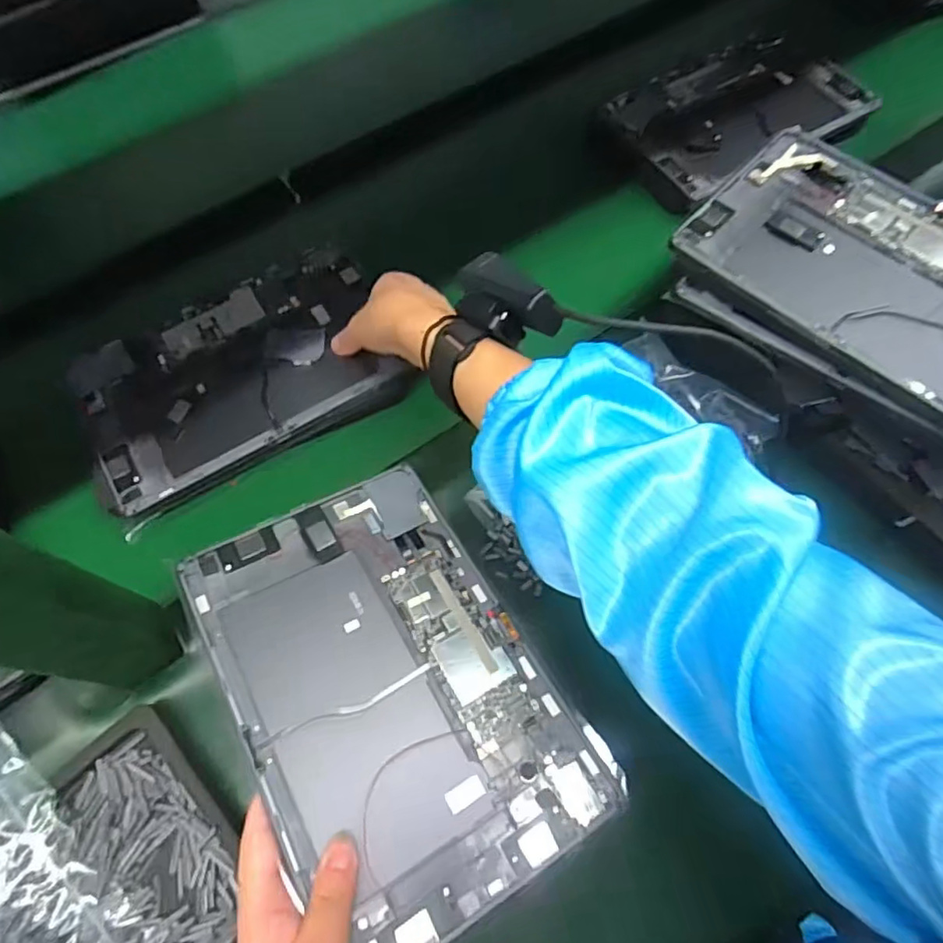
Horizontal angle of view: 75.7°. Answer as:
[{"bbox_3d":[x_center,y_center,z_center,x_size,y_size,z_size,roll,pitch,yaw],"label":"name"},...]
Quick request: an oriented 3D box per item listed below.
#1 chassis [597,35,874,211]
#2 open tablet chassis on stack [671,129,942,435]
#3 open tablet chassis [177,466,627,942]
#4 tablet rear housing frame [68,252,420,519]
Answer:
[{"bbox_3d":[0.267,-0.368,0.624,0.257,0.023,0.156,-30,67,-12],"label":"chassis"},{"bbox_3d":[0.295,-0.138,0.430,0.177,0.017,0.261,-41,70,-16],"label":"open tablet chassis on stack"},{"bbox_3d":[-0.048,0.121,0.359,0.165,0.009,0.250,-25,63,-21],"label":"open tablet chassis"},{"bbox_3d":[-0.190,-0.081,0.497,0.245,0.013,0.158,-28,66,-11],"label":"tablet rear housing frame"}]

